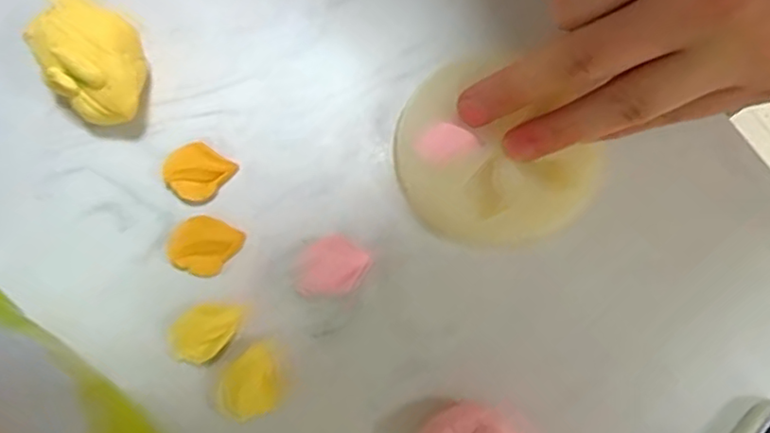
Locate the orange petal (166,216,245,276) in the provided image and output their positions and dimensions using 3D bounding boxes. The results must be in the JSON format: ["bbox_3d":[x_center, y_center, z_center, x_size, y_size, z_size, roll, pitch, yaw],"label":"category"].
[{"bbox_3d":[-0.076,0.012,0.260,0.024,0.005,0.027,38,79,8],"label":"orange petal"}]

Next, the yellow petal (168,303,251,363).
[{"bbox_3d":[-0.072,0.045,0.252,0.021,0.004,0.031,41,80,9],"label":"yellow petal"}]

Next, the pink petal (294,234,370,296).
[{"bbox_3d":[-0.023,0.022,0.258,0.025,0.004,0.029,38,79,8],"label":"pink petal"}]

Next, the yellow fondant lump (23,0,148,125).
[{"bbox_3d":[-0.121,-0.064,0.262,0.053,0.033,0.040,36,79,8],"label":"yellow fondant lump"}]

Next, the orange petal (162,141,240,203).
[{"bbox_3d":[-0.081,-0.020,0.267,0.024,0.006,0.025,38,79,8],"label":"orange petal"}]

